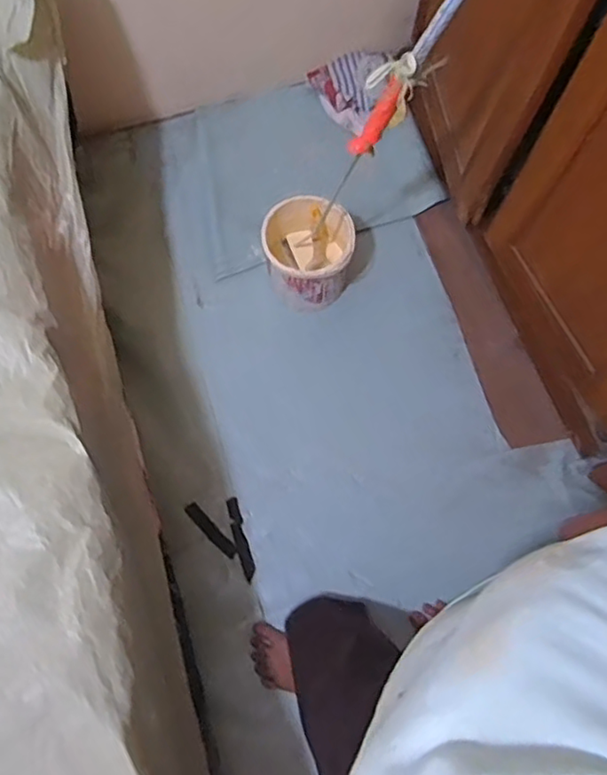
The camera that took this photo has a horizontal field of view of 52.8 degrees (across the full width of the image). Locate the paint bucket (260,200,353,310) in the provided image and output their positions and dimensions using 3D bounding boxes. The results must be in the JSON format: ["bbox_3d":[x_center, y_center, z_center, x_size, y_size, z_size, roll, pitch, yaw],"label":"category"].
[{"bbox_3d":[0.012,-0.286,1.334,0.190,0.203,0.193,0,74,-1],"label":"paint bucket"}]

